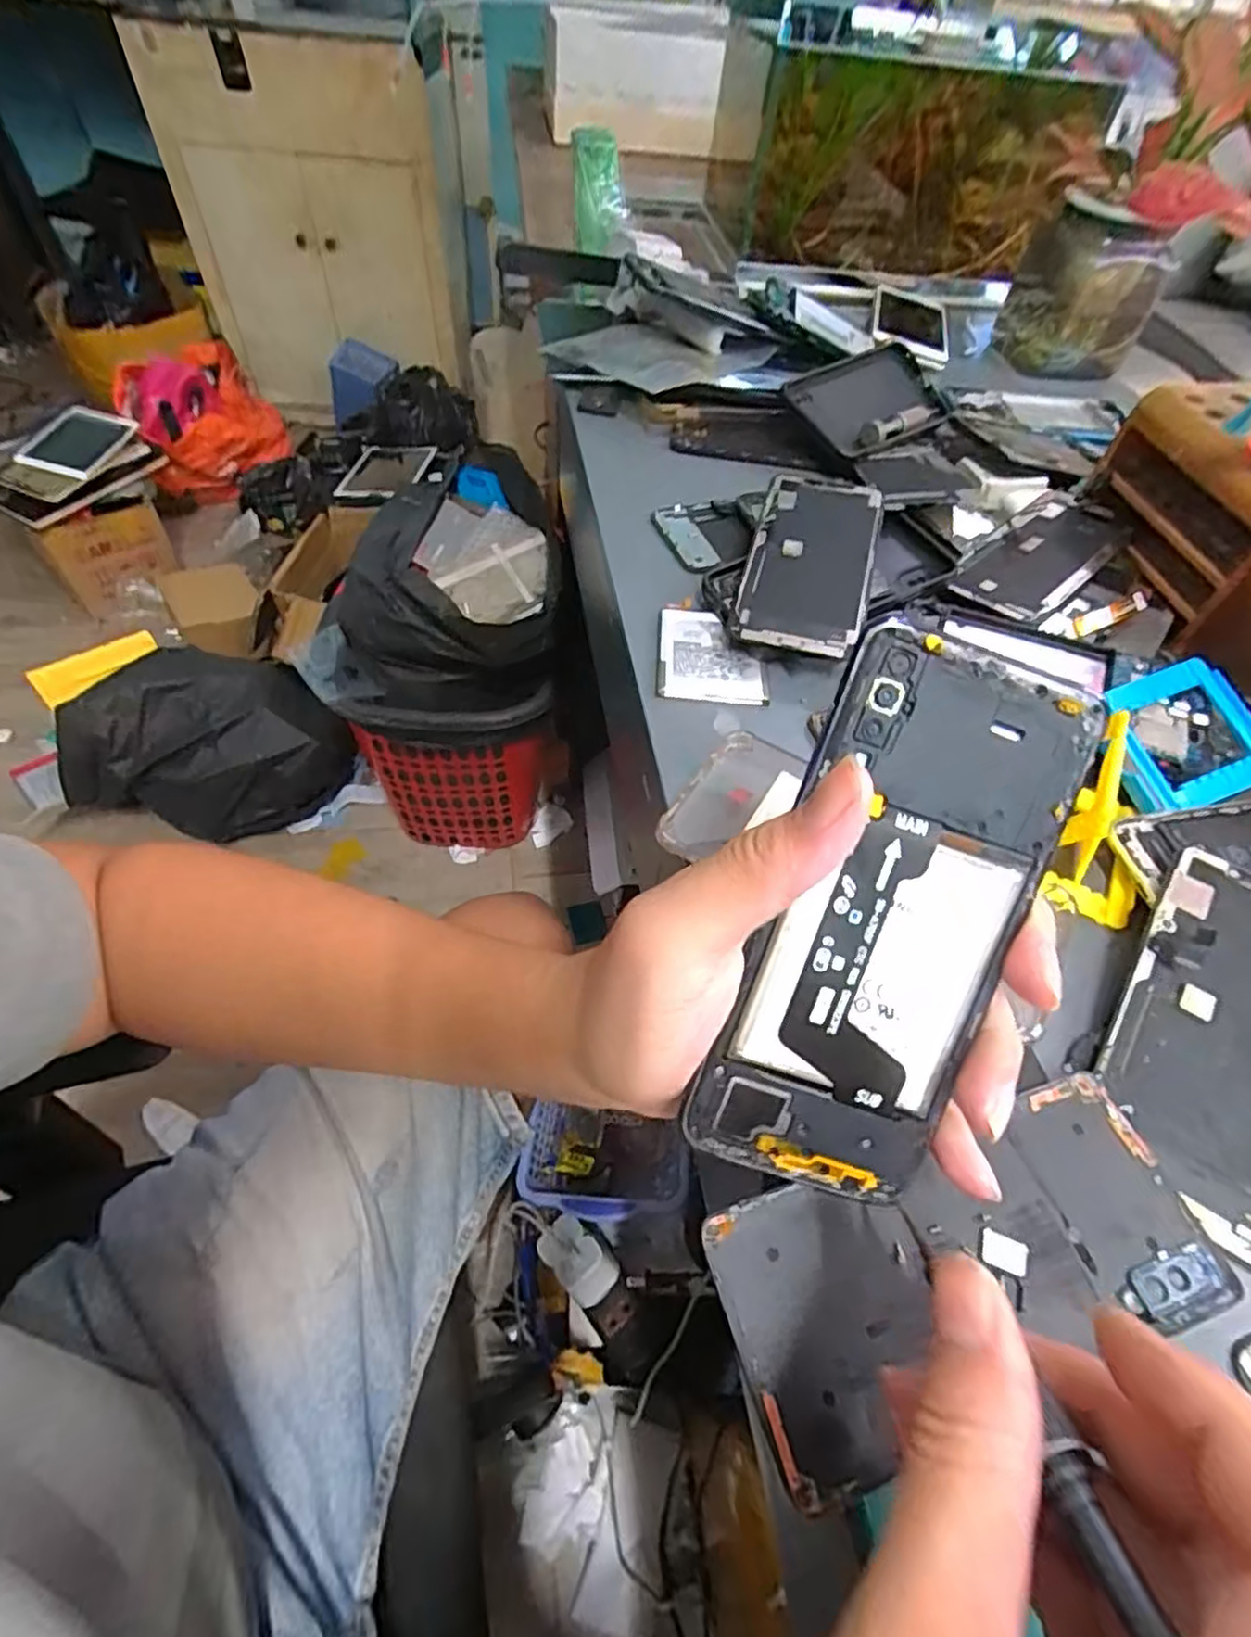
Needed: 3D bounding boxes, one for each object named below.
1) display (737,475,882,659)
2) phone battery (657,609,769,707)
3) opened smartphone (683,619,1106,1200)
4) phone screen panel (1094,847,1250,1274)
[{"bbox_3d":[0.113,-0.157,0.421,0.070,0.007,0.143,15,62,6],"label":"display"},{"bbox_3d":[0.050,-0.094,0.400,0.060,0.009,0.068,5,54,-1],"label":"phone battery"},{"bbox_3d":[0.077,0.032,0.200,0.069,0.004,0.159,20,96,-5],"label":"opened smartphone"},{"bbox_3d":[0.236,0.082,0.271,0.070,0.009,0.150,32,68,18],"label":"phone screen panel"}]

